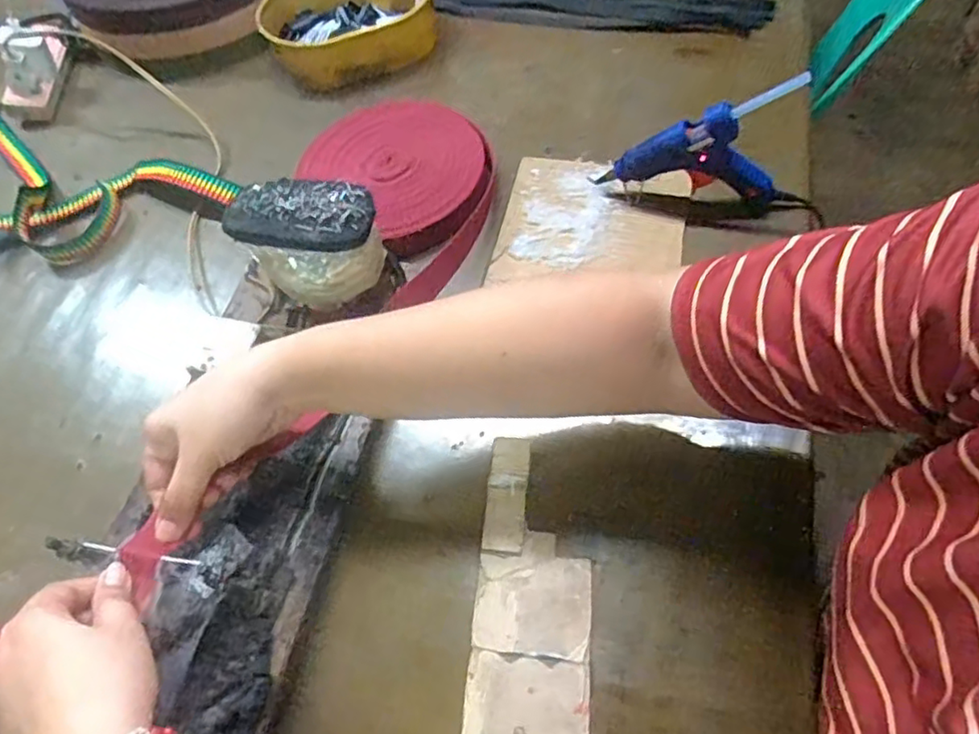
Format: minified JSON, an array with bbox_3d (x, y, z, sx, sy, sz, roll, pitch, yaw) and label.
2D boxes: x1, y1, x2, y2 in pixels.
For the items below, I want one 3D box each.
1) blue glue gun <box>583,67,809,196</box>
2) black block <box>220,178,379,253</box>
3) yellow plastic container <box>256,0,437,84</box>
[{"bbox_3d":[0.172,-0.183,0.530,0.146,0.121,0.024,5,59,10],"label":"blue glue gun"},{"bbox_3d":[-0.131,-0.106,0.433,0.101,0.016,0.051,4,59,9],"label":"black block"},{"bbox_3d":[-0.156,-0.396,0.706,0.192,0.069,0.129,-17,59,-5],"label":"yellow plastic container"}]

